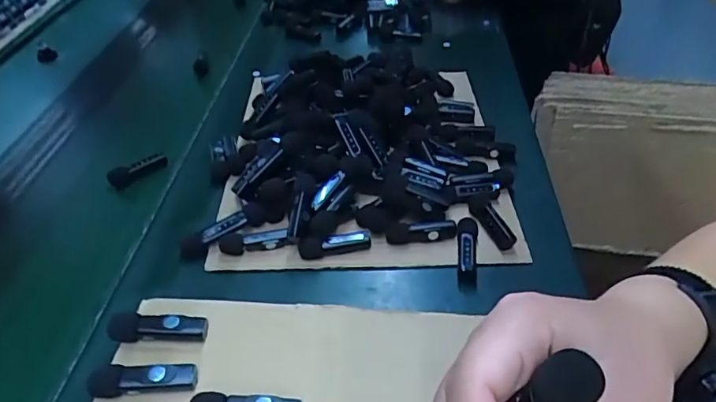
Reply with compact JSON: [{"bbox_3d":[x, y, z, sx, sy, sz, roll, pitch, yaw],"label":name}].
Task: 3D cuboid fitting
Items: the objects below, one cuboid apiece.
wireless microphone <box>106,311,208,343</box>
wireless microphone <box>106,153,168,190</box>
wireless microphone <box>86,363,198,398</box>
[{"bbox_3d":[-0.137,0.085,0.353,0.064,0.017,0.015,-5,41,1],"label":"wireless microphone"},{"bbox_3d":[-0.247,-0.034,0.583,0.065,0.027,0.016,-23,44,-19],"label":"wireless microphone"},{"bbox_3d":[-0.135,0.112,0.327,0.064,0.013,0.016,-7,41,-2],"label":"wireless microphone"}]

